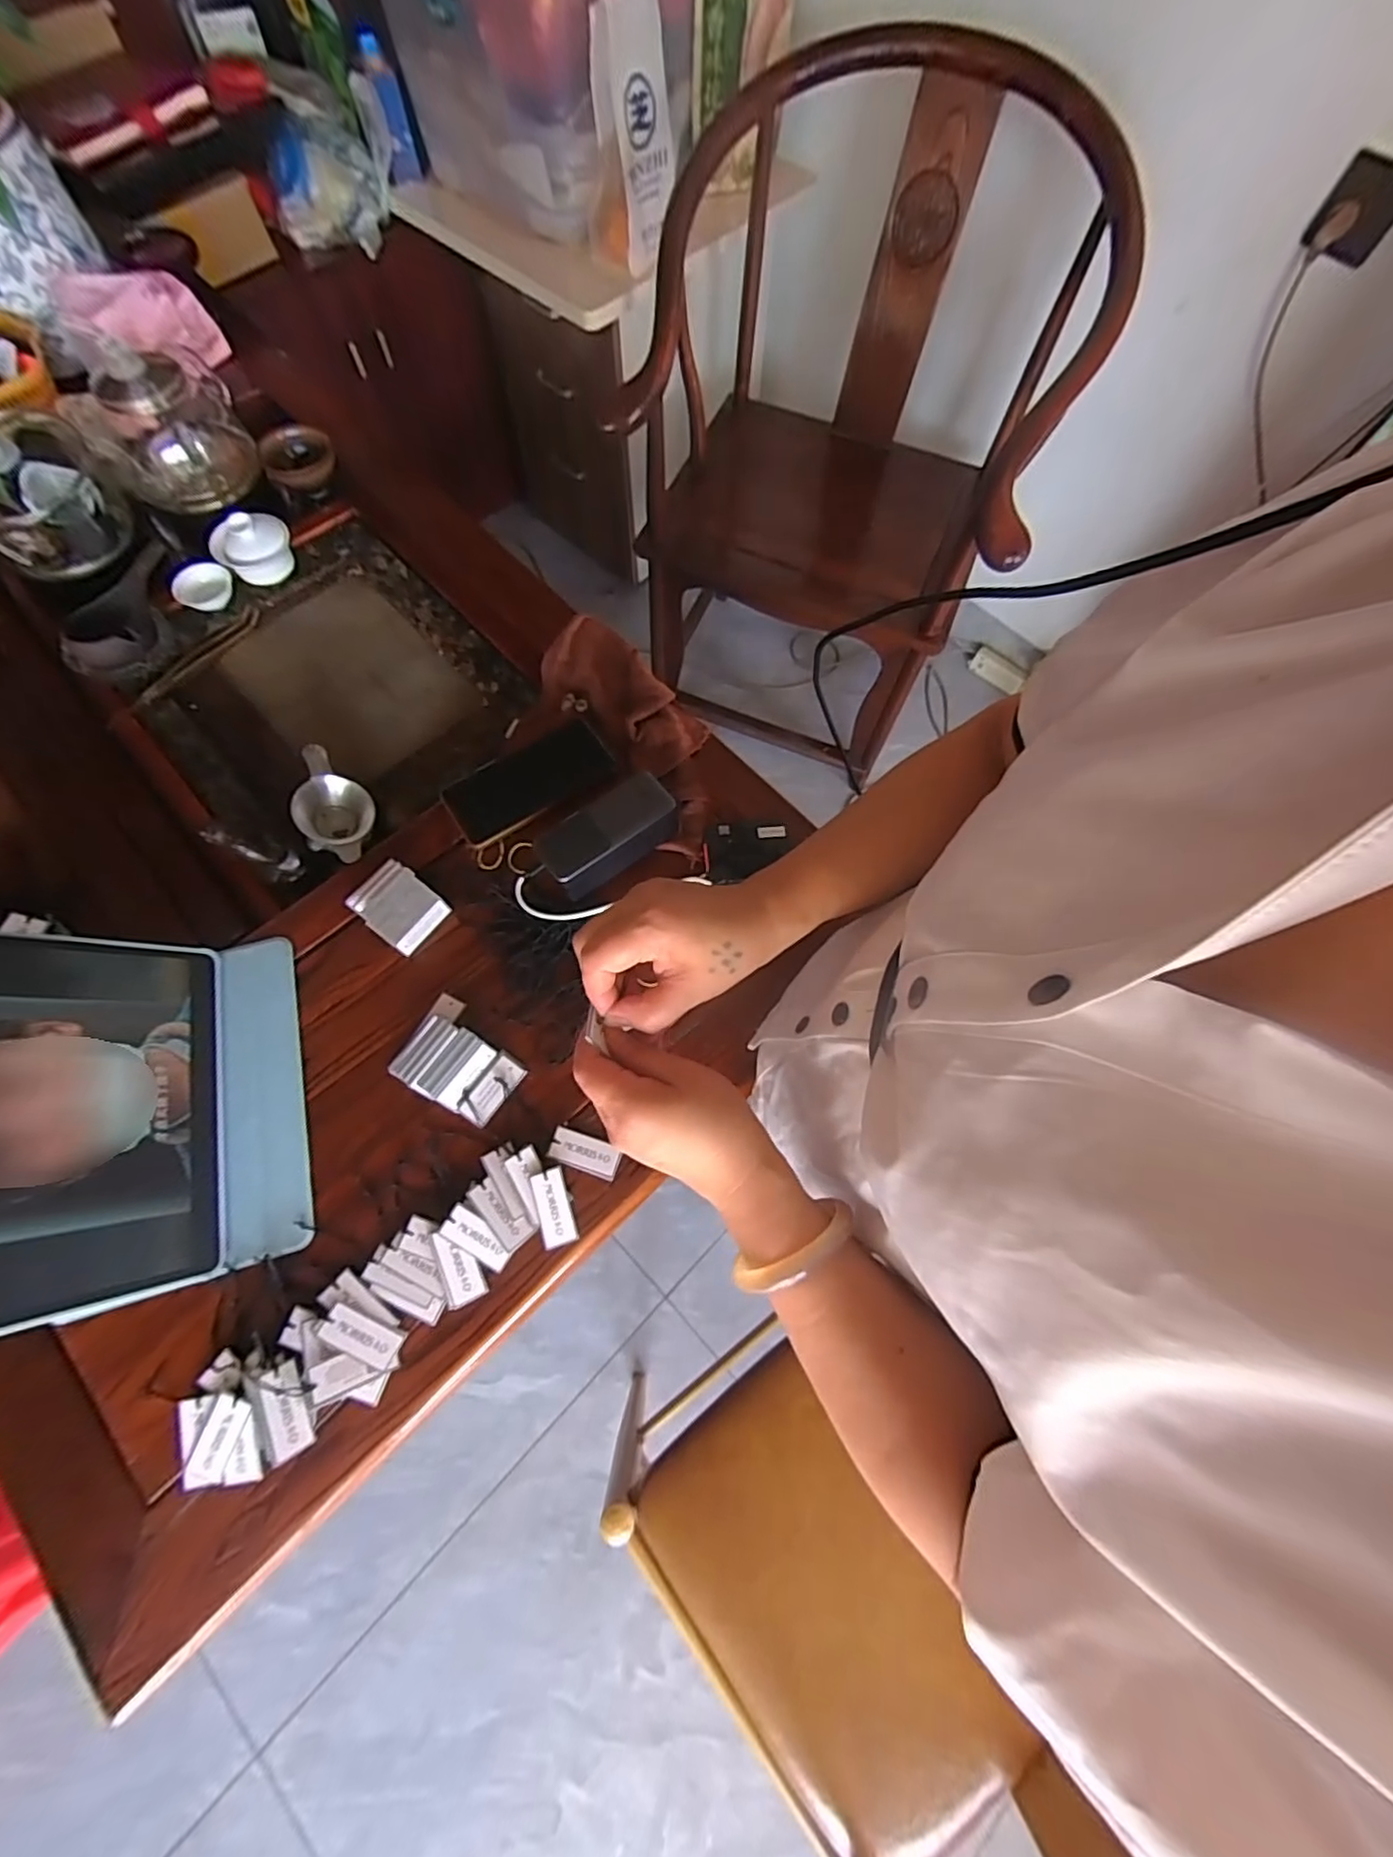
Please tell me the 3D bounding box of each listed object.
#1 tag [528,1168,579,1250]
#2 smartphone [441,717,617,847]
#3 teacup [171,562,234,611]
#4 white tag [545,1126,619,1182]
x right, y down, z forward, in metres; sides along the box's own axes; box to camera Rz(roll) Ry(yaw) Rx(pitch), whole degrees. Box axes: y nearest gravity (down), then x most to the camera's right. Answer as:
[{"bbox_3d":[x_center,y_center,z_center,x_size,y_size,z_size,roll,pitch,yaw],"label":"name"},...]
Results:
[{"bbox_3d":[-0.115,0.224,0.503,0.027,0.007,0.057,-15,80,-14],"label":"tag"},{"bbox_3d":[-0.172,-0.154,0.637,0.164,0.016,0.083,-31,74,-13],"label":"smartphone"},{"bbox_3d":[-0.604,-0.419,0.769,0.052,0.026,0.061,33,72,10],"label":"teacup"},{"bbox_3d":[-0.093,0.185,0.520,0.057,0.004,0.028,17,70,4],"label":"white tag"}]

